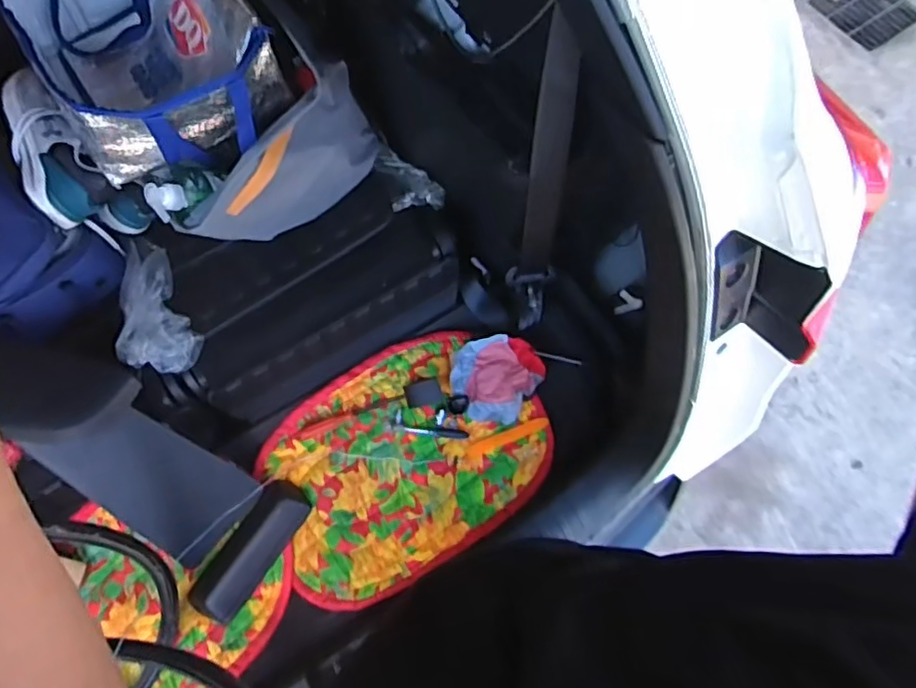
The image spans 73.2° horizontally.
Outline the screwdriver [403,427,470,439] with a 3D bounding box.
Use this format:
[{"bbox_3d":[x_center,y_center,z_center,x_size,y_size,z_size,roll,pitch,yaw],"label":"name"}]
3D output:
[{"bbox_3d":[-0.037,0.151,1.063,0.110,0.009,0.016,7,69,3],"label":"screwdriver"}]

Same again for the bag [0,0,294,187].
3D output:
[{"bbox_3d":[-0.432,-0.410,0.870,0.262,0.149,0.376,-32,72,-11],"label":"bag"}]

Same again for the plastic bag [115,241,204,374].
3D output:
[{"bbox_3d":[-0.458,-0.070,0.938,0.110,0.047,0.232,-12,69,-4],"label":"plastic bag"}]

